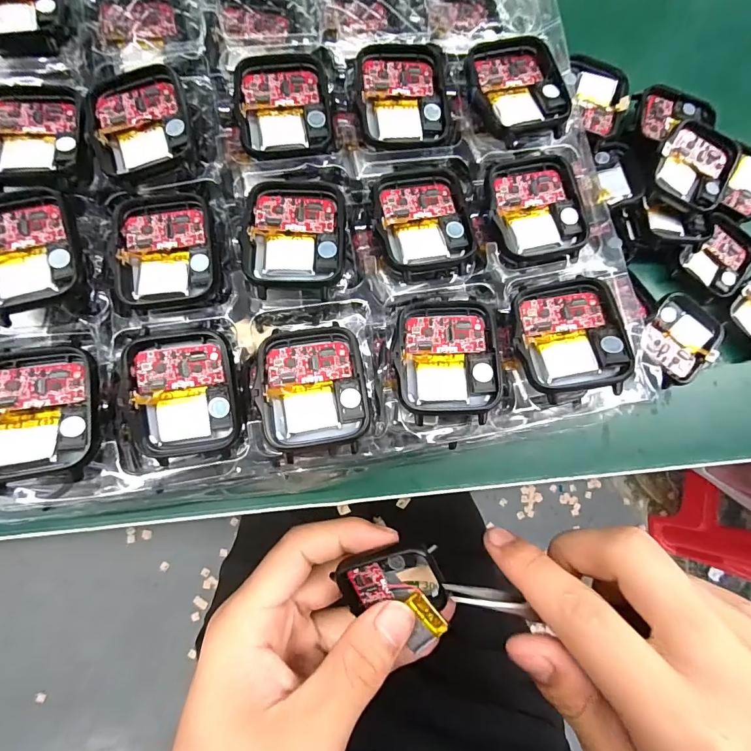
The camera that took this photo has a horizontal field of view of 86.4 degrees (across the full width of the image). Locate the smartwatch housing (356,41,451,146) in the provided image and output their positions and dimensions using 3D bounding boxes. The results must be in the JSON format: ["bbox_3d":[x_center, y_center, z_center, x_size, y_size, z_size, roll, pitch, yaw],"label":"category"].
[{"bbox_3d":[0.011,-0.119,0.169,0.037,0.008,0.044,-3,81,-5],"label":"smartwatch housing"}]

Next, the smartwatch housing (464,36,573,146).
[{"bbox_3d":[0.058,-0.121,0.169,0.039,0.008,0.045,-16,83,-7],"label":"smartwatch housing"}]

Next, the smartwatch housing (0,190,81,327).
[{"bbox_3d":[-0.128,-0.044,0.144,0.038,0.007,0.045,-7,82,-6],"label":"smartwatch housing"}]

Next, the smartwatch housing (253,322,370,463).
[{"bbox_3d":[-0.023,0.005,0.143,0.037,0.006,0.045,-10,84,-4],"label":"smartwatch housing"}]

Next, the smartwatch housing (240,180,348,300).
[{"bbox_3d":[-0.030,-0.054,0.153,0.037,0.007,0.046,1,83,-3],"label":"smartwatch housing"}]

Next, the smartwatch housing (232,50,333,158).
[{"bbox_3d":[-0.038,-0.112,0.165,0.037,0.007,0.045,-5,82,-6],"label":"smartwatch housing"}]

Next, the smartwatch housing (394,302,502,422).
[{"bbox_3d":[0.026,-0.007,0.147,0.037,0.007,0.044,-2,83,-3],"label":"smartwatch housing"}]

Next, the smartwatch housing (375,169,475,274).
[{"bbox_3d":[0.019,-0.064,0.161,0.038,0.005,0.043,-7,83,-4],"label":"smartwatch housing"}]

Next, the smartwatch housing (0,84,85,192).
[{"bbox_3d":[-0.132,-0.093,0.155,0.041,0.010,0.046,3,81,-4],"label":"smartwatch housing"}]

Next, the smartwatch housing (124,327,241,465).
[{"bbox_3d":[-0.068,0.007,0.144,0.036,0.010,0.044,-4,83,-3],"label":"smartwatch housing"}]

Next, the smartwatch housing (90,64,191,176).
[{"bbox_3d":[-0.090,-0.100,0.155,0.036,0.008,0.044,-8,82,-6],"label":"smartwatch housing"}]

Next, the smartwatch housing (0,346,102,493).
[{"bbox_3d":[-0.115,0.012,0.134,0.037,0.010,0.046,-8,83,-4],"label":"smartwatch housing"}]

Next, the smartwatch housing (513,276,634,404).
[{"bbox_3d":[0.073,-0.016,0.151,0.036,0.015,0.044,-3,83,-3],"label":"smartwatch housing"}]

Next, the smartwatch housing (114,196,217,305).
[{"bbox_3d":[-0.079,-0.048,0.153,0.037,0.005,0.043,-4,83,-3],"label":"smartwatch housing"}]

